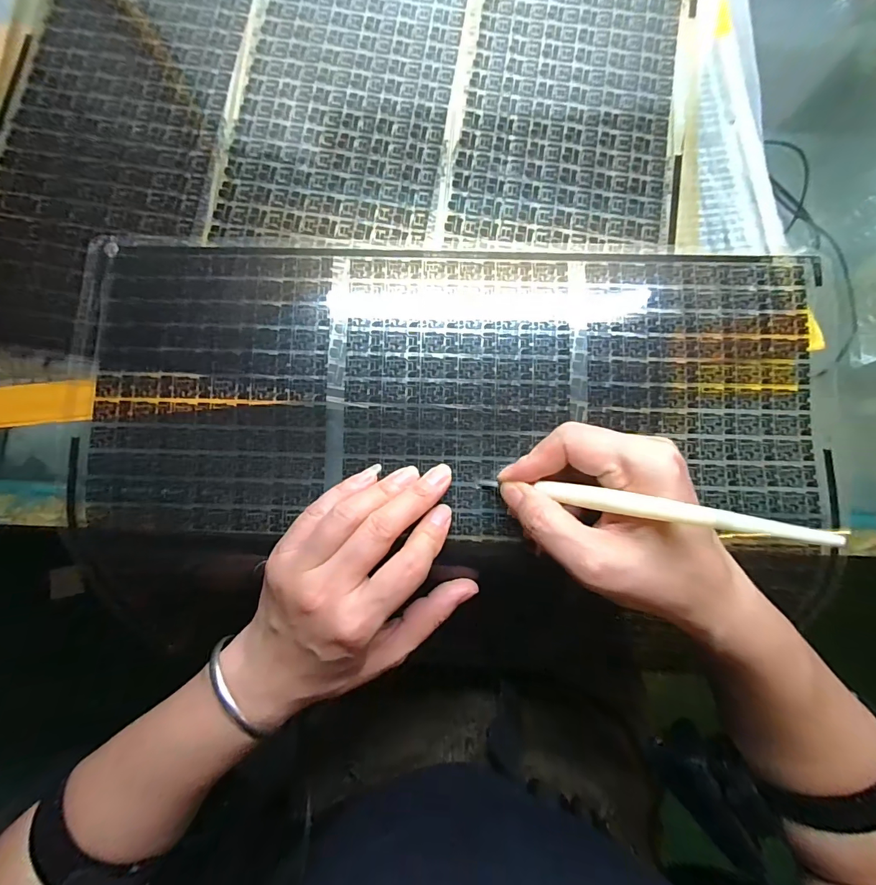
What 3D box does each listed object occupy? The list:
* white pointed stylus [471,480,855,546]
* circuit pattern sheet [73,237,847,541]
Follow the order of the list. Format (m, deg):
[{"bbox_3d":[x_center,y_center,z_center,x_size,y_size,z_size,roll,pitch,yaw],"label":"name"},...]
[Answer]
[{"bbox_3d":[0.077,0.026,0.192,0.005,0.149,0.010,22,79,-42],"label":"white pointed stylus"},{"bbox_3d":[0.010,-0.032,0.251,0.424,0.007,0.168,2,85,0],"label":"circuit pattern sheet"}]

